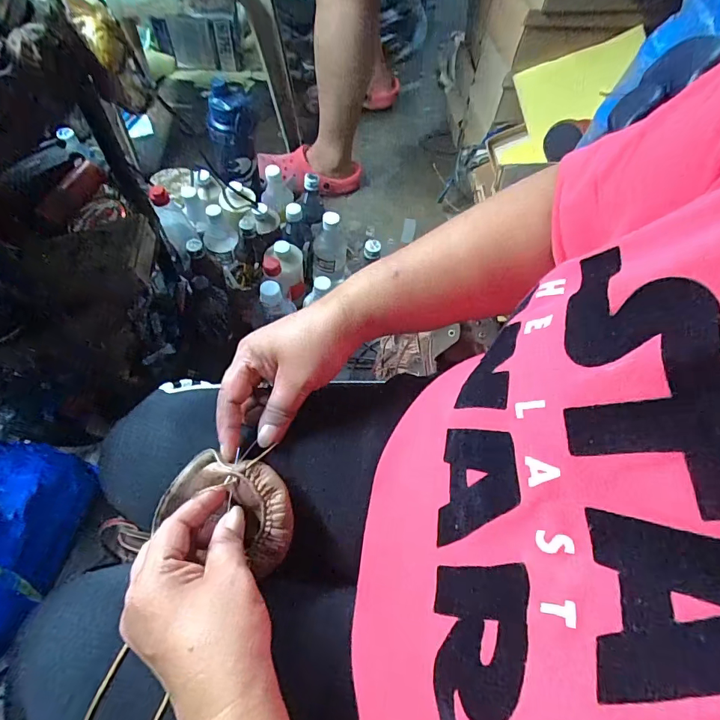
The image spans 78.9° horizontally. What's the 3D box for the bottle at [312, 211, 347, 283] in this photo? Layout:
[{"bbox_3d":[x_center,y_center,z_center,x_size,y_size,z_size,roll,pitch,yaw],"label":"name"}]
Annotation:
[{"bbox_3d":[-0.061,-0.223,0.890,0.065,0.178,0.061,6,61,-1],"label":"bottle"}]

